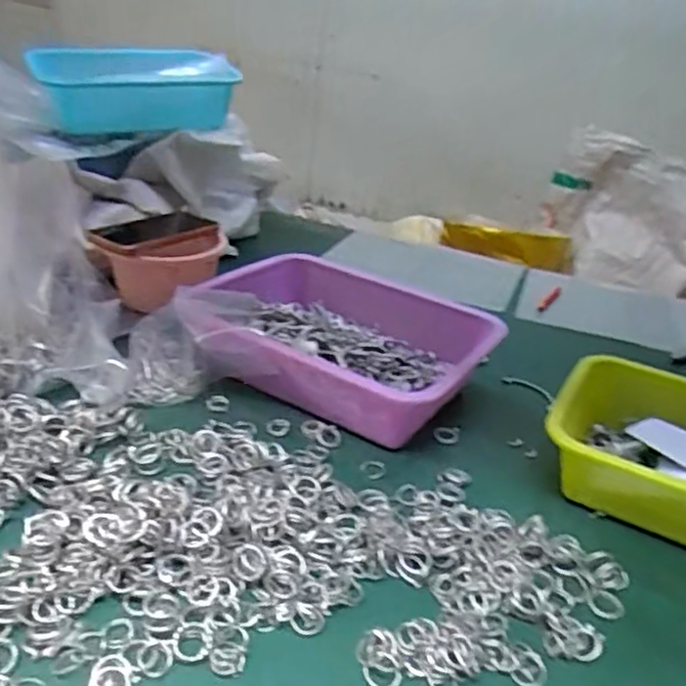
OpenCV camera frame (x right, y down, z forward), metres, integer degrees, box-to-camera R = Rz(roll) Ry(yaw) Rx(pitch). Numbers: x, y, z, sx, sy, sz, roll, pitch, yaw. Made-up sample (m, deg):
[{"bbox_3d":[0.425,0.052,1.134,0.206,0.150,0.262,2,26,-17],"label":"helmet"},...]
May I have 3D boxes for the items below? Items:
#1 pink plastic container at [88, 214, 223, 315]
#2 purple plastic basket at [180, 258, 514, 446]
[{"bbox_3d":[-0.225,-0.097,0.808,0.148,0.097,0.114,-6,28,-22],"label":"pink plastic container"},{"bbox_3d":[-0.008,0.008,0.681,0.291,0.093,0.218,19,29,25],"label":"purple plastic basket"}]

